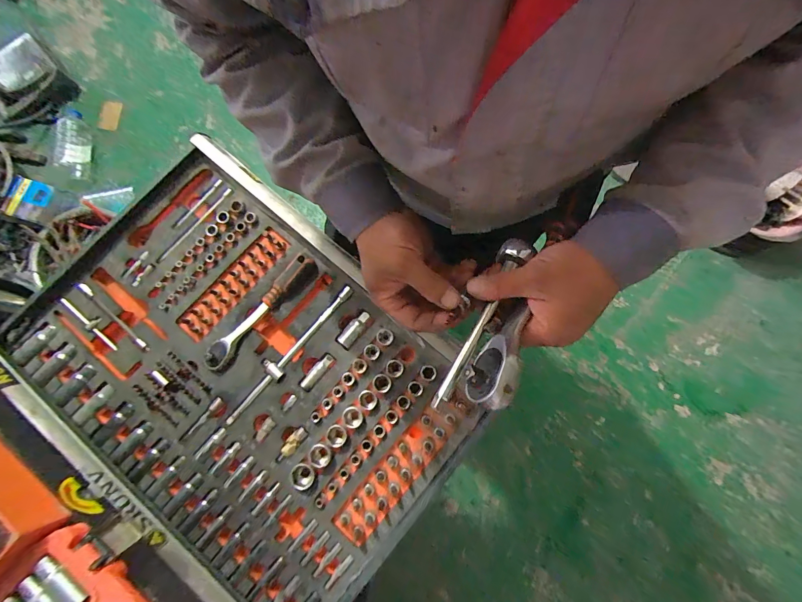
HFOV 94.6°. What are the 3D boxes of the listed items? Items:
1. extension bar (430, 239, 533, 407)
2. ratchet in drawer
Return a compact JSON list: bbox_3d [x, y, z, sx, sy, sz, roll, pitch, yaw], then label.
[{"bbox_3d":[0.071,0.019,0.337,0.023,0.019,0.167,27,82,5],"label":"extension bar"},{"bbox_3d":[-0.203,0.012,0.523,0.026,0.023,0.198,38,82,7],"label":"ratchet in drawer"}]

